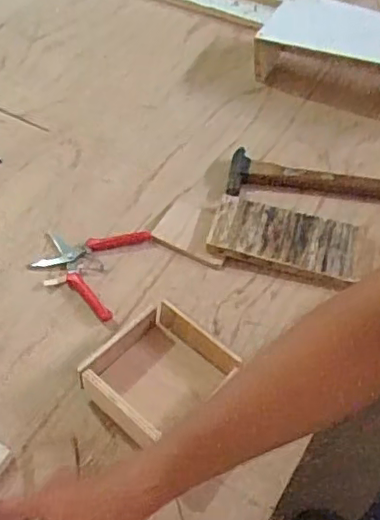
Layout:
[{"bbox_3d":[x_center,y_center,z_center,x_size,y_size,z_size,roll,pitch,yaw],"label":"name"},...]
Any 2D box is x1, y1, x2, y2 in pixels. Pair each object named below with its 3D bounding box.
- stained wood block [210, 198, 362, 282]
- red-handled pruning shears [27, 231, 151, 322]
[{"bbox_3d":[0.138,-0.035,0.885,0.213,0.025,0.101,10,55,12],"label":"stained wood block"},{"bbox_3d":[-0.155,0.000,0.892,0.148,0.019,0.147,18,57,17],"label":"red-handled pruning shears"}]

